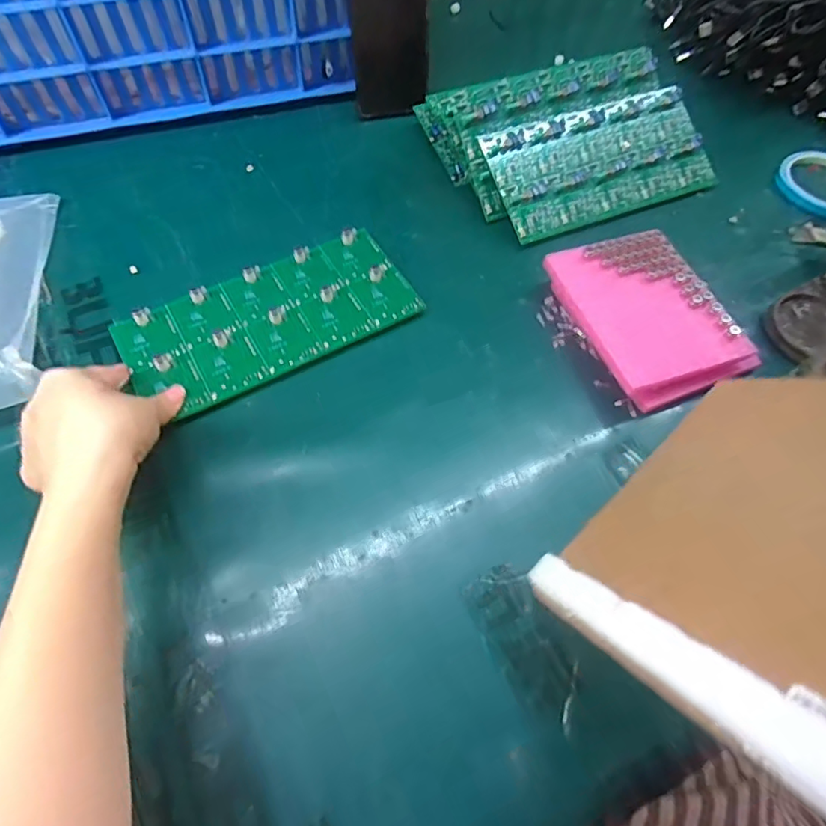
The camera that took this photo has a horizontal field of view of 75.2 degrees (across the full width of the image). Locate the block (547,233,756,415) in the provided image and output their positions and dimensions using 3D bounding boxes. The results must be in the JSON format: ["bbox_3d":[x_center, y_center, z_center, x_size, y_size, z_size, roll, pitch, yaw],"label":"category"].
[{"bbox_3d":[0.185,-0.078,0.432,0.116,0.037,0.146,-19,64,-12],"label":"block"}]

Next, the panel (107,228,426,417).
[{"bbox_3d":[-0.112,-0.077,0.427,0.221,0.008,0.107,-24,65,-15],"label":"panel"}]

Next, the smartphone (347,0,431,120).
[{"bbox_3d":[-0.022,-0.369,0.504,0.076,0.160,0.010,-3,47,1],"label":"smartphone"}]

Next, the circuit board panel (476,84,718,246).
[{"bbox_3d":[0.176,-0.236,0.503,0.214,0.011,0.107,-20,87,-11],"label":"circuit board panel"}]

